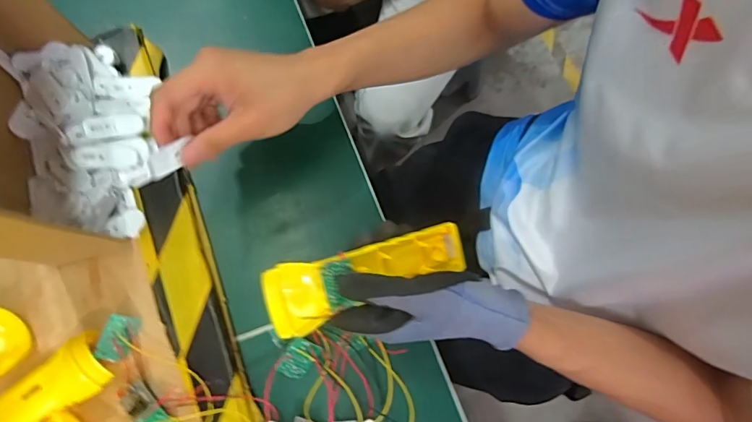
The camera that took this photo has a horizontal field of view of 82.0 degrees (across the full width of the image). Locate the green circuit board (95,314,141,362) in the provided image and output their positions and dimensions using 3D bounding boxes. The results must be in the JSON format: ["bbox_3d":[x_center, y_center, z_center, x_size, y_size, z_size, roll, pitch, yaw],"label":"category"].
[{"bbox_3d":[-0.209,0.103,0.351,0.024,0.005,0.036,26,65,-29],"label":"green circuit board"}]

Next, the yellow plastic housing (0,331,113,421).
[{"bbox_3d":[-0.278,0.159,0.319,0.155,0.027,0.046,-38,79,-11],"label":"yellow plastic housing"}]

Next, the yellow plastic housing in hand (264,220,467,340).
[{"bbox_3d":[-0.002,0.048,0.340,0.166,0.018,0.047,-15,75,-25],"label":"yellow plastic housing in hand"}]

